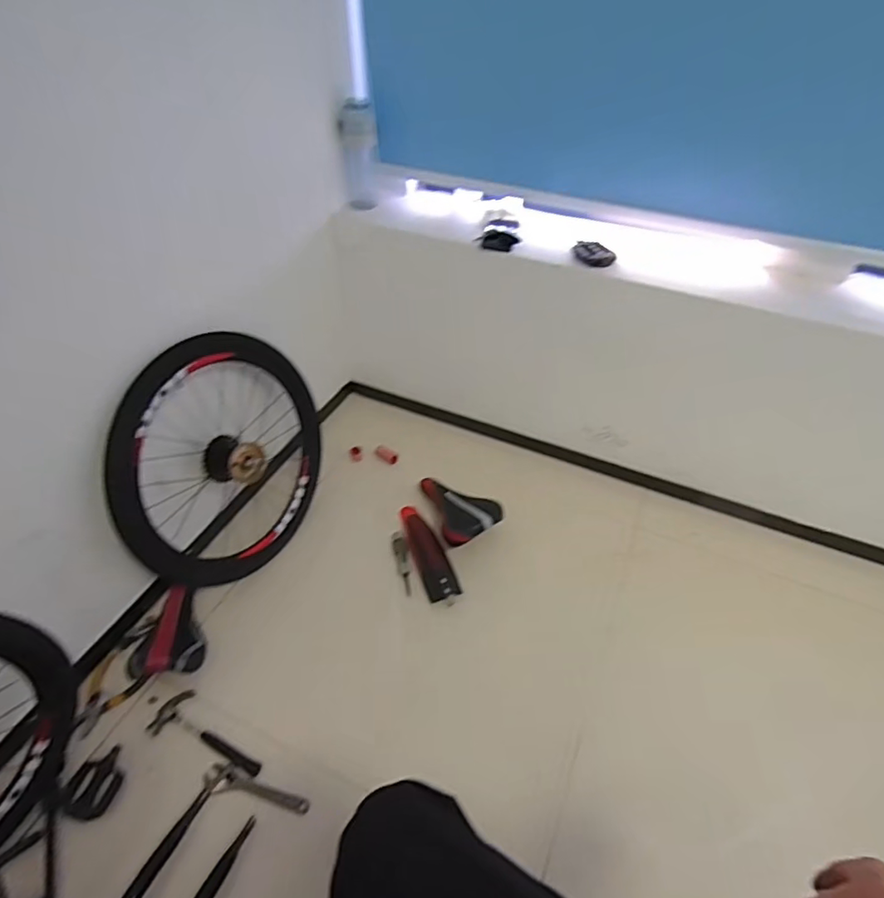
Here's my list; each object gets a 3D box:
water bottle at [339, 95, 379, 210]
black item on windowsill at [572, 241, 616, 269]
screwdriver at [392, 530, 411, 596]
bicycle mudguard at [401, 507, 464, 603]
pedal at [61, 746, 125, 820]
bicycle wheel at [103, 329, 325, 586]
[{"bbox_3d":[-0.201,-0.713,1.358,0.086,0.228,0.071,4,45,1],"label":"water bottle"},{"bbox_3d":[0.340,-0.435,1.243,0.094,0.033,0.064,15,46,13],"label":"black item on windowsill"},{"bbox_3d":[-0.091,0.267,1.313,0.030,0.029,0.167,-10,46,-12],"label":"screwdriver"},{"bbox_3d":[-0.041,0.240,1.332,0.078,0.044,0.294,-15,47,-17],"label":"bicycle mudguard"},{"bbox_3d":[-0.606,0.582,0.973,0.092,0.021,0.115,8,45,6],"label":"pedal"},{"bbox_3d":[-0.454,0.039,1.212,0.176,0.509,0.500,17,46,14],"label":"bicycle wheel"}]

